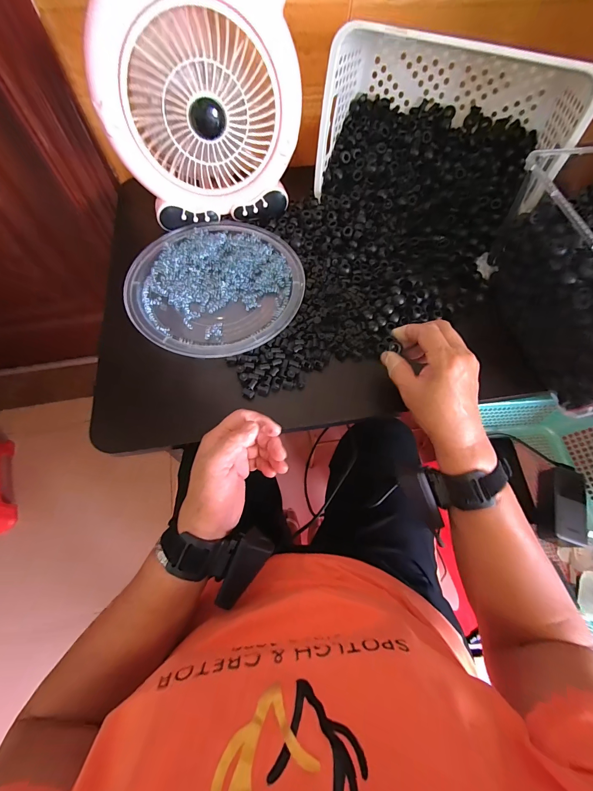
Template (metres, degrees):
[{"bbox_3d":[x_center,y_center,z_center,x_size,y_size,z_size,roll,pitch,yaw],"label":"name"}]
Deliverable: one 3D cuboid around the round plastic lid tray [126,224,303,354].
[{"bbox_3d":[-0.110,-0.155,0.439,0.231,0.015,0.221,1,65,-1],"label":"round plastic lid tray"}]

